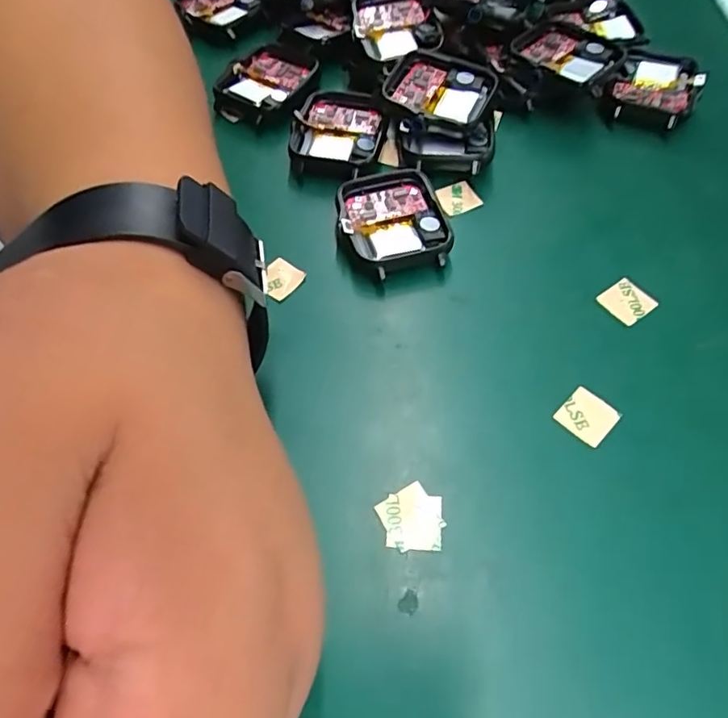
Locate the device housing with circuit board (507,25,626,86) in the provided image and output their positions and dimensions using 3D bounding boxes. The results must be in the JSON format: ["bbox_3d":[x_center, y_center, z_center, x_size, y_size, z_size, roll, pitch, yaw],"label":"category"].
[{"bbox_3d":[0.089,-0.131,0.244,0.041,0.012,0.038,38,67,21],"label":"device housing with circuit board"}]

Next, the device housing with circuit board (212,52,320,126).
[{"bbox_3d":[-0.044,-0.125,0.253,0.036,0.007,0.047,26,63,15],"label":"device housing with circuit board"}]

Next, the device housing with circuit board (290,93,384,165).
[{"bbox_3d":[-0.011,-0.097,0.236,0.037,0.010,0.040,5,60,4],"label":"device housing with circuit board"}]

